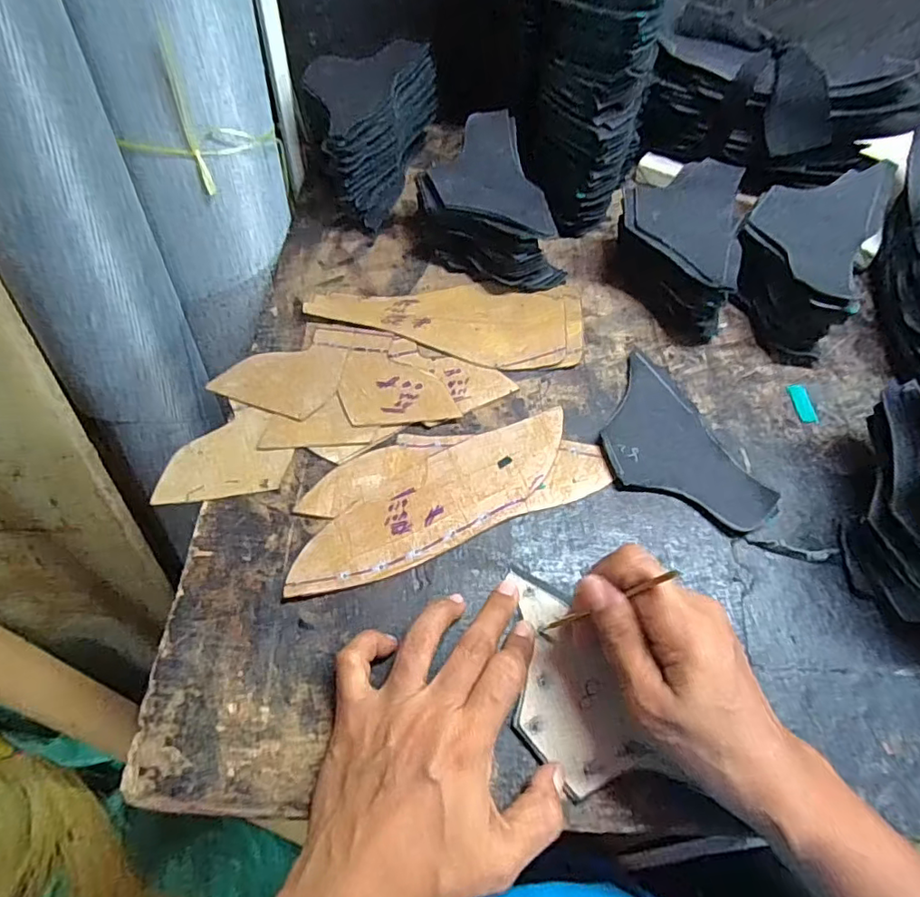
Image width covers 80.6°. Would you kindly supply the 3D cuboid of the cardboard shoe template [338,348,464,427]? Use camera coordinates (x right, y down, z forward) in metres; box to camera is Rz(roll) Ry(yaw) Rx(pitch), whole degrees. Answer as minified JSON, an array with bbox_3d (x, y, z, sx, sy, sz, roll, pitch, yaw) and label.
[{"bbox_3d":[-0.046,-0.047,0.399,0.080,0.004,0.067,-6,60,-6],"label":"cardboard shoe template"}]

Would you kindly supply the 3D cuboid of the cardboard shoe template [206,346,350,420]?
[{"bbox_3d":[-0.131,-0.054,0.398,0.084,0.004,0.064,9,59,3],"label":"cardboard shoe template"}]

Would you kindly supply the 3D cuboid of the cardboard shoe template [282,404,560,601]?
[{"bbox_3d":[-0.013,0.033,0.354,0.202,0.005,0.062,-23,63,-15],"label":"cardboard shoe template"}]

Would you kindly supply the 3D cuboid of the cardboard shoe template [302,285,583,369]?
[{"bbox_3d":[-0.010,-0.102,0.430,0.212,0.010,0.079,2,59,-1],"label":"cardboard shoe template"}]

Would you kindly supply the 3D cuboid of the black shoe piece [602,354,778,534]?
[{"bbox_3d":[0.145,-0.001,0.376,0.087,0.007,0.142,-24,60,-16],"label":"black shoe piece"}]

